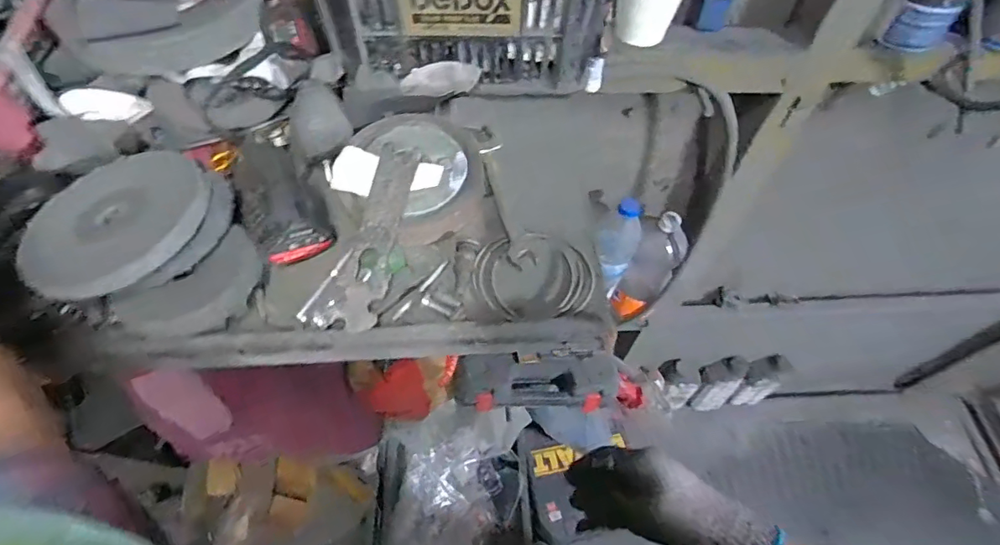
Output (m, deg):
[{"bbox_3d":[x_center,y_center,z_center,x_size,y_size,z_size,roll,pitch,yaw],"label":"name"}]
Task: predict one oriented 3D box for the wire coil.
[{"bbox_3d":[0.024,0.002,0.356,0.081,0.008,0.067,-12,58,-11],"label":"wire coil"}]

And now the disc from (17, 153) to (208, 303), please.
[{"bbox_3d":[-0.247,-0.035,0.328,0.114,0.011,0.114,1,57,-2],"label":"disc"}]

